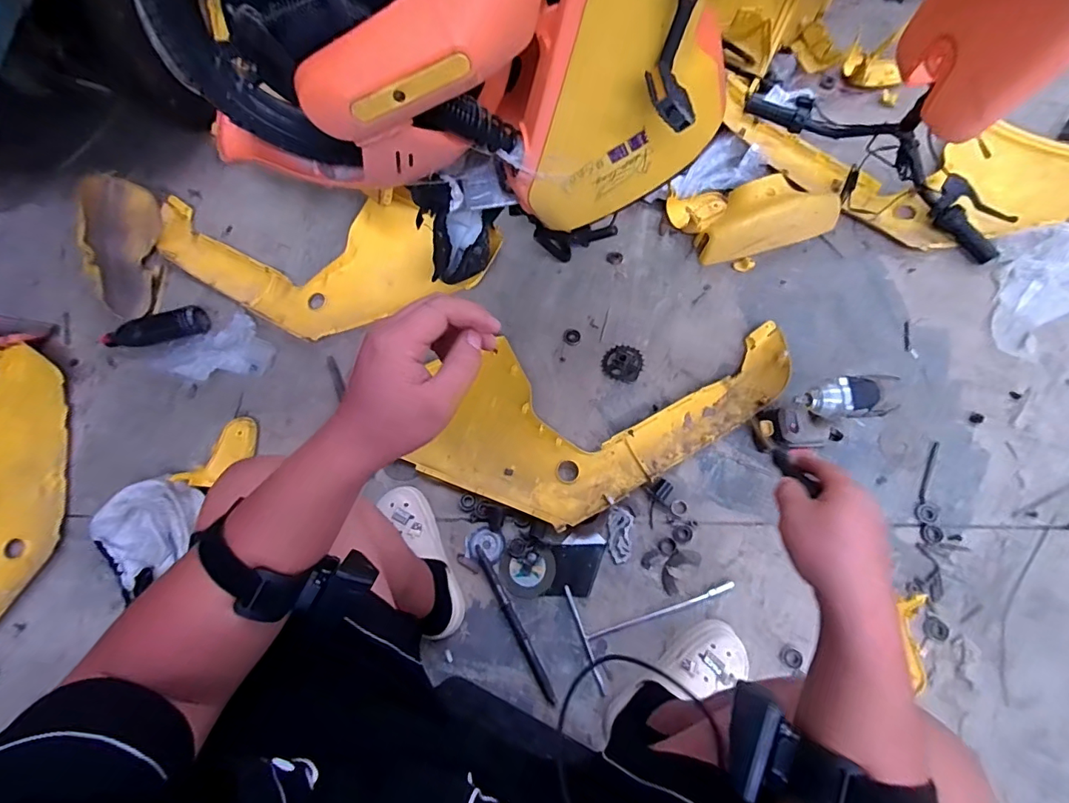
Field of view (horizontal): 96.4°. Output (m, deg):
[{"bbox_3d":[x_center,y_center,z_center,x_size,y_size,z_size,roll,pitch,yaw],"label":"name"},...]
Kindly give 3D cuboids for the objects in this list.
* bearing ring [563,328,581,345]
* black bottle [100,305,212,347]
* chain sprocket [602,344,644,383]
[{"bbox_3d":[0.082,-0.140,1.038,0.035,0.008,0.033,-1,71,4],"label":"bearing ring"},{"bbox_3d":[-0.839,-0.159,1.053,0.222,0.051,0.058,-14,71,-1],"label":"black bottle"},{"bbox_3d":[0.186,-0.084,1.010,0.083,0.020,0.080,-5,66,12],"label":"chain sprocket"}]

